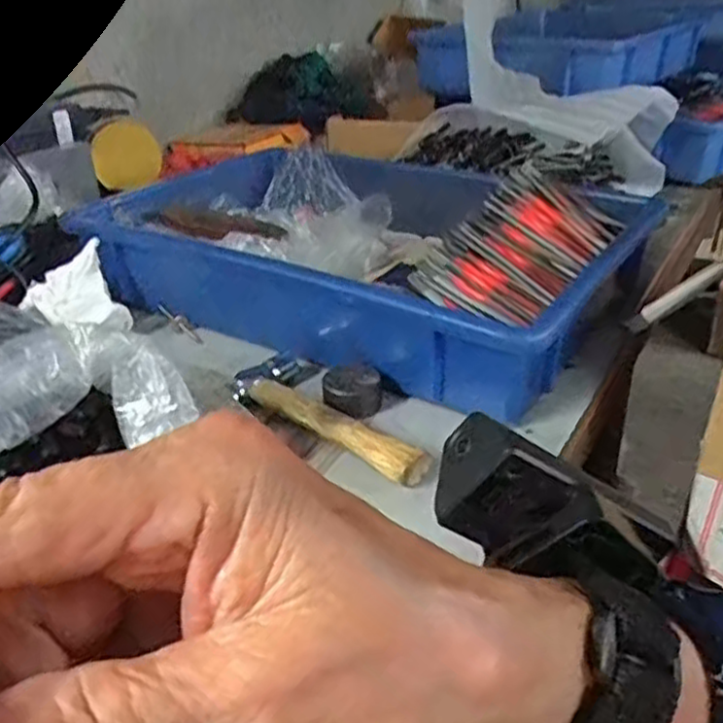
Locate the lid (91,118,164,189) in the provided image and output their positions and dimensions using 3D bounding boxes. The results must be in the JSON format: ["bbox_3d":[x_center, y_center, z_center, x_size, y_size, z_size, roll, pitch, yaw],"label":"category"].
[{"bbox_3d":[-0.241,-0.213,0.748,0.068,0.063,0.007,-26,25,-16],"label":"lid"}]

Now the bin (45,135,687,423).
[{"bbox_3d":[-0.009,-0.098,0.612,0.413,0.084,0.273,18,35,31],"label":"bin"}]

